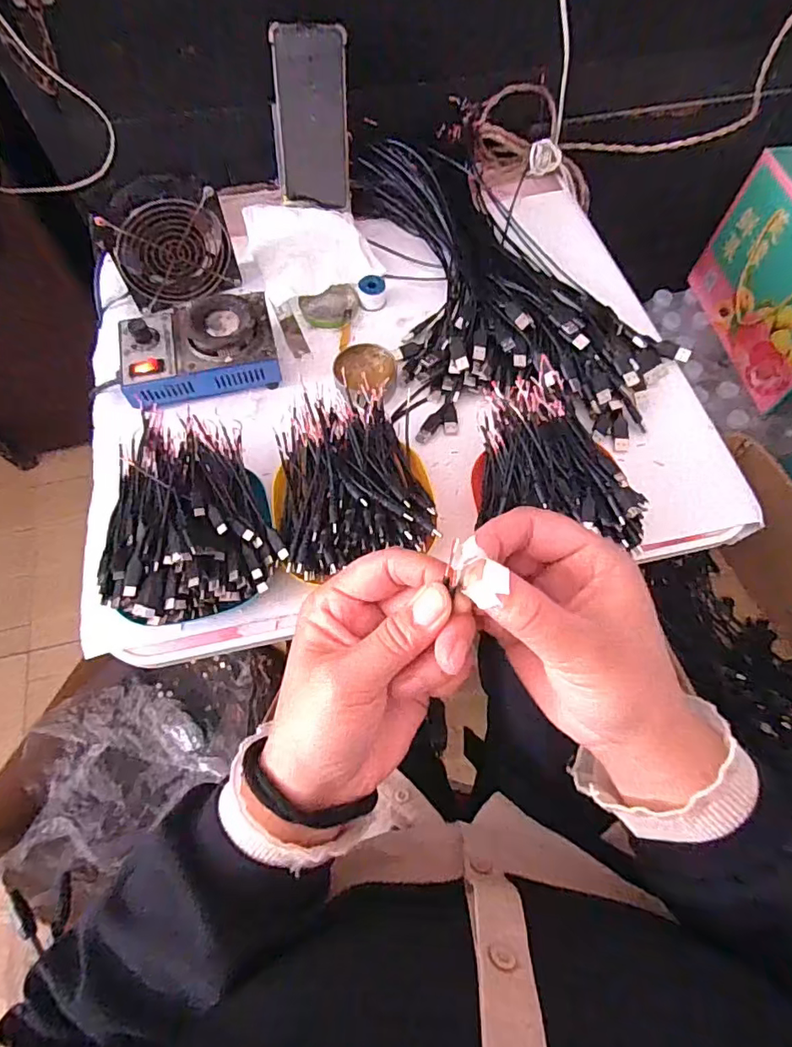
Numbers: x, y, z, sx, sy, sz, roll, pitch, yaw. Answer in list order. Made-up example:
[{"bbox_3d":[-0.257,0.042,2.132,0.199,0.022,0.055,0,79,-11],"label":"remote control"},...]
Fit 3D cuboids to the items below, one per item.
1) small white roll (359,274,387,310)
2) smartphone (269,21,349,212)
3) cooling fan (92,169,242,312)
[{"bbox_3d":[-0.026,-0.261,0.600,0.030,0.028,0.032,0,66,0],"label":"small white roll"},{"bbox_3d":[-0.096,-0.451,0.600,0.081,0.163,0.017,3,40,1],"label":"smartphone"},{"bbox_3d":[-0.240,-0.298,0.562,0.119,0.120,0.042,-26,59,-10],"label":"cooling fan"}]

